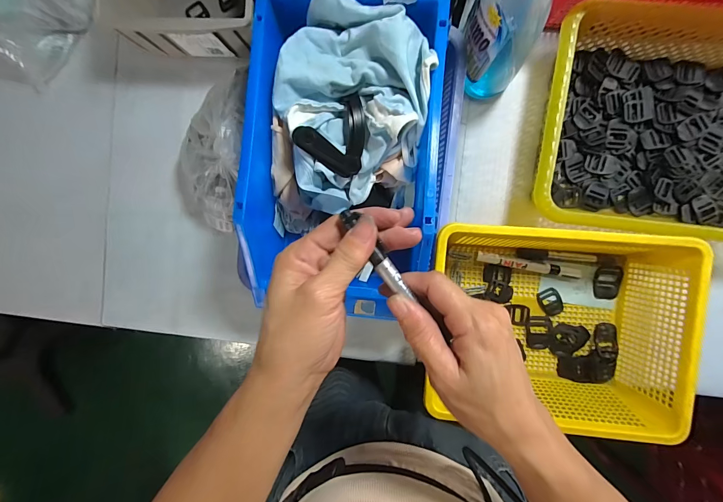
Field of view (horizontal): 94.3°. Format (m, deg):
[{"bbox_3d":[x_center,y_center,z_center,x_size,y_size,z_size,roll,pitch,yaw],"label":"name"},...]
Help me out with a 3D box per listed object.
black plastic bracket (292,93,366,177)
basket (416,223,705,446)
[{"bbox_3d":[-0.024,-0.118,0.368,0.081,0.028,0.069,-30,116,-1],"label":"black plastic bracket"},{"bbox_3d":[0.239,0.091,0.438,0.294,0.104,0.238,3,96,6],"label":"basket"}]

